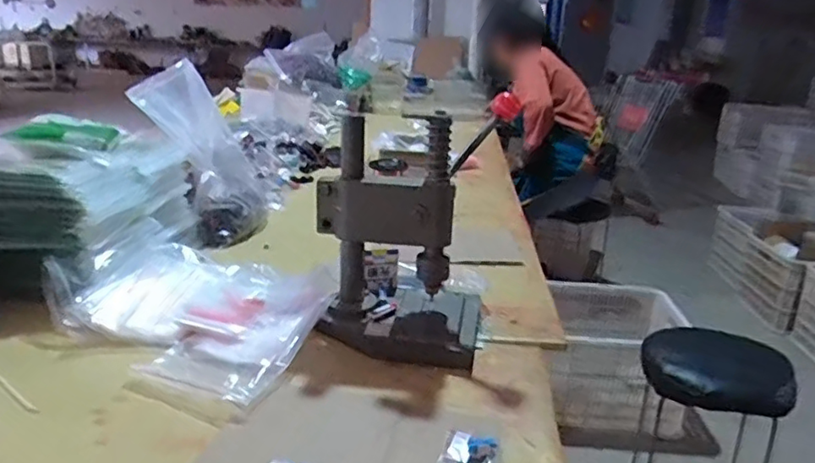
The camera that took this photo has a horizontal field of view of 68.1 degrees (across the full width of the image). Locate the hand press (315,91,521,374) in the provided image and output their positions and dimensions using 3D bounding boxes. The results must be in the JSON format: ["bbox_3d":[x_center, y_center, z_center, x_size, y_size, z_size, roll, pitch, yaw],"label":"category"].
[{"bbox_3d":[0.003,-0.004,0.835,0.234,0.297,0.177,11,21,20],"label":"hand press"}]

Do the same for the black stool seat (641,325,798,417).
[{"bbox_3d":[0.680,0.300,1.346,0.292,0.108,0.228,10,20,21],"label":"black stool seat"}]

